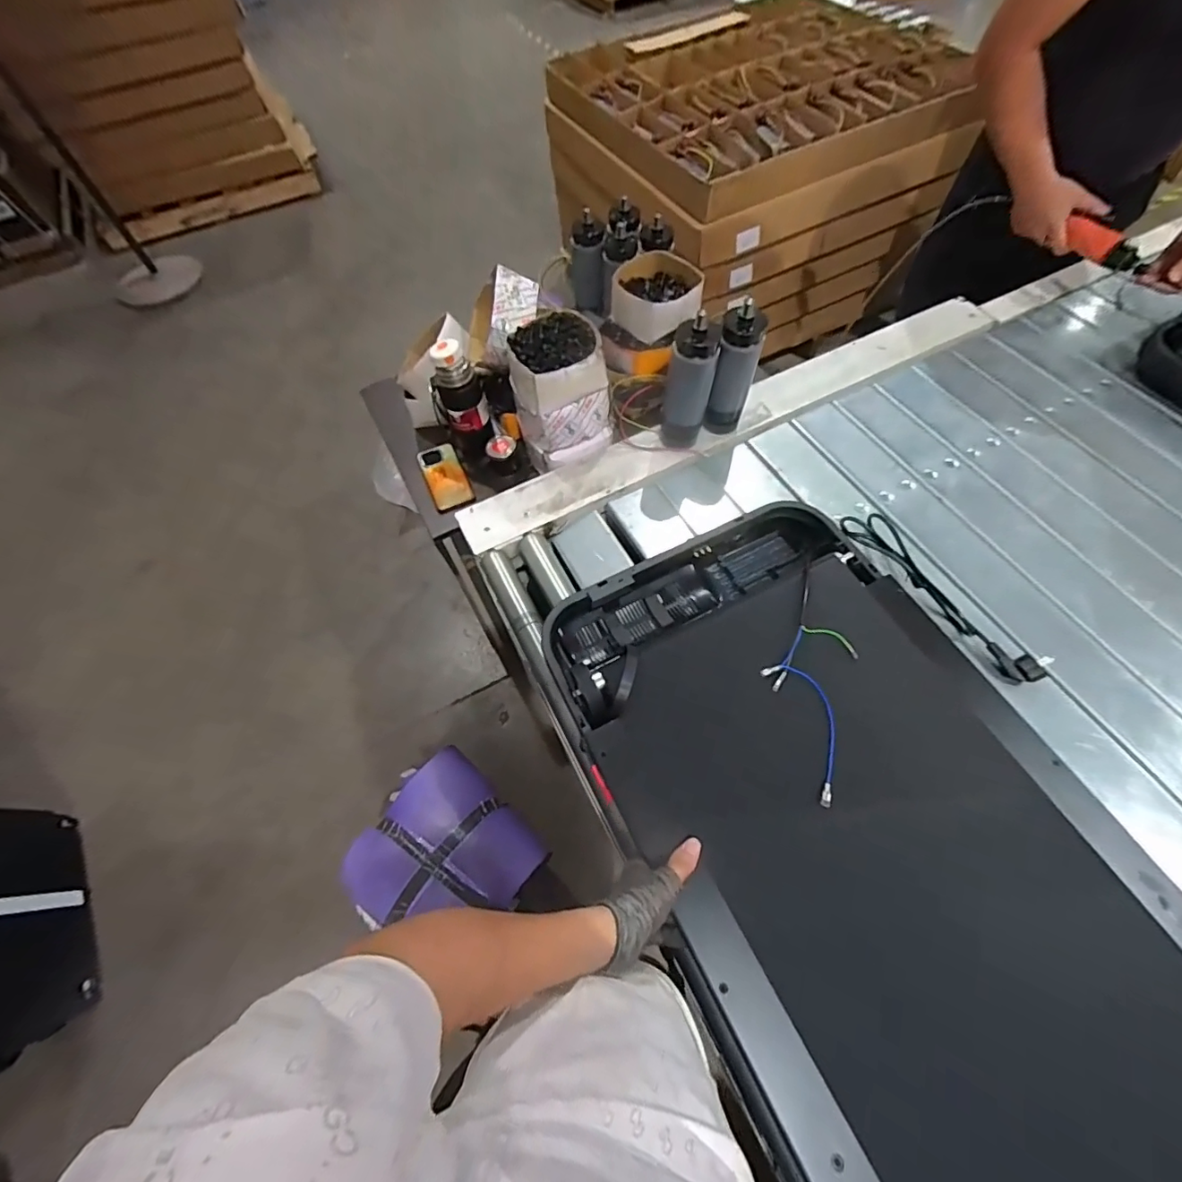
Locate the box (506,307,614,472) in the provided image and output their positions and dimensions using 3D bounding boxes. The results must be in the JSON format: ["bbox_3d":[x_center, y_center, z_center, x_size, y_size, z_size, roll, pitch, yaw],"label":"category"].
[{"bbox_3d":[-0.057,-0.351,0.895,0.153,0.190,0.163,-27,66,-9],"label":"box"}]

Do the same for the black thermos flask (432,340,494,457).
[{"bbox_3d":[-0.233,-0.344,0.946,0.078,0.231,0.080,18,65,12],"label":"black thermos flask"}]

